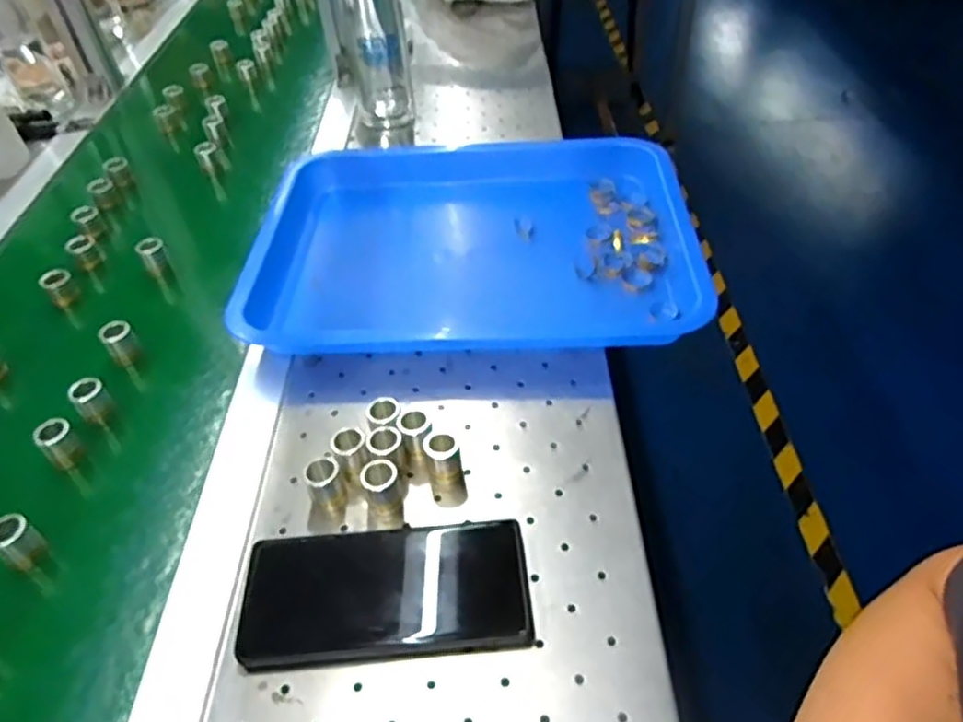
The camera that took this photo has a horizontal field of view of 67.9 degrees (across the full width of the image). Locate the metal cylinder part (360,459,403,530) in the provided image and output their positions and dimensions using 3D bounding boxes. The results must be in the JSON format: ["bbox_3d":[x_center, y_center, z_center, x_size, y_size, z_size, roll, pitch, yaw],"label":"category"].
[{"bbox_3d":[-0.062,0.083,0.452,0.022,0.040,0.025,-15,45,-10],"label":"metal cylinder part"}]

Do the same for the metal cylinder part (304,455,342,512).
[{"bbox_3d":[-0.100,0.079,0.462,0.020,0.034,0.021,-3,44,3],"label":"metal cylinder part"}]

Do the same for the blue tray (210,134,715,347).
[{"bbox_3d":[-0.007,-0.107,0.660,0.384,0.061,0.286,-2,44,4],"label":"blue tray"}]

